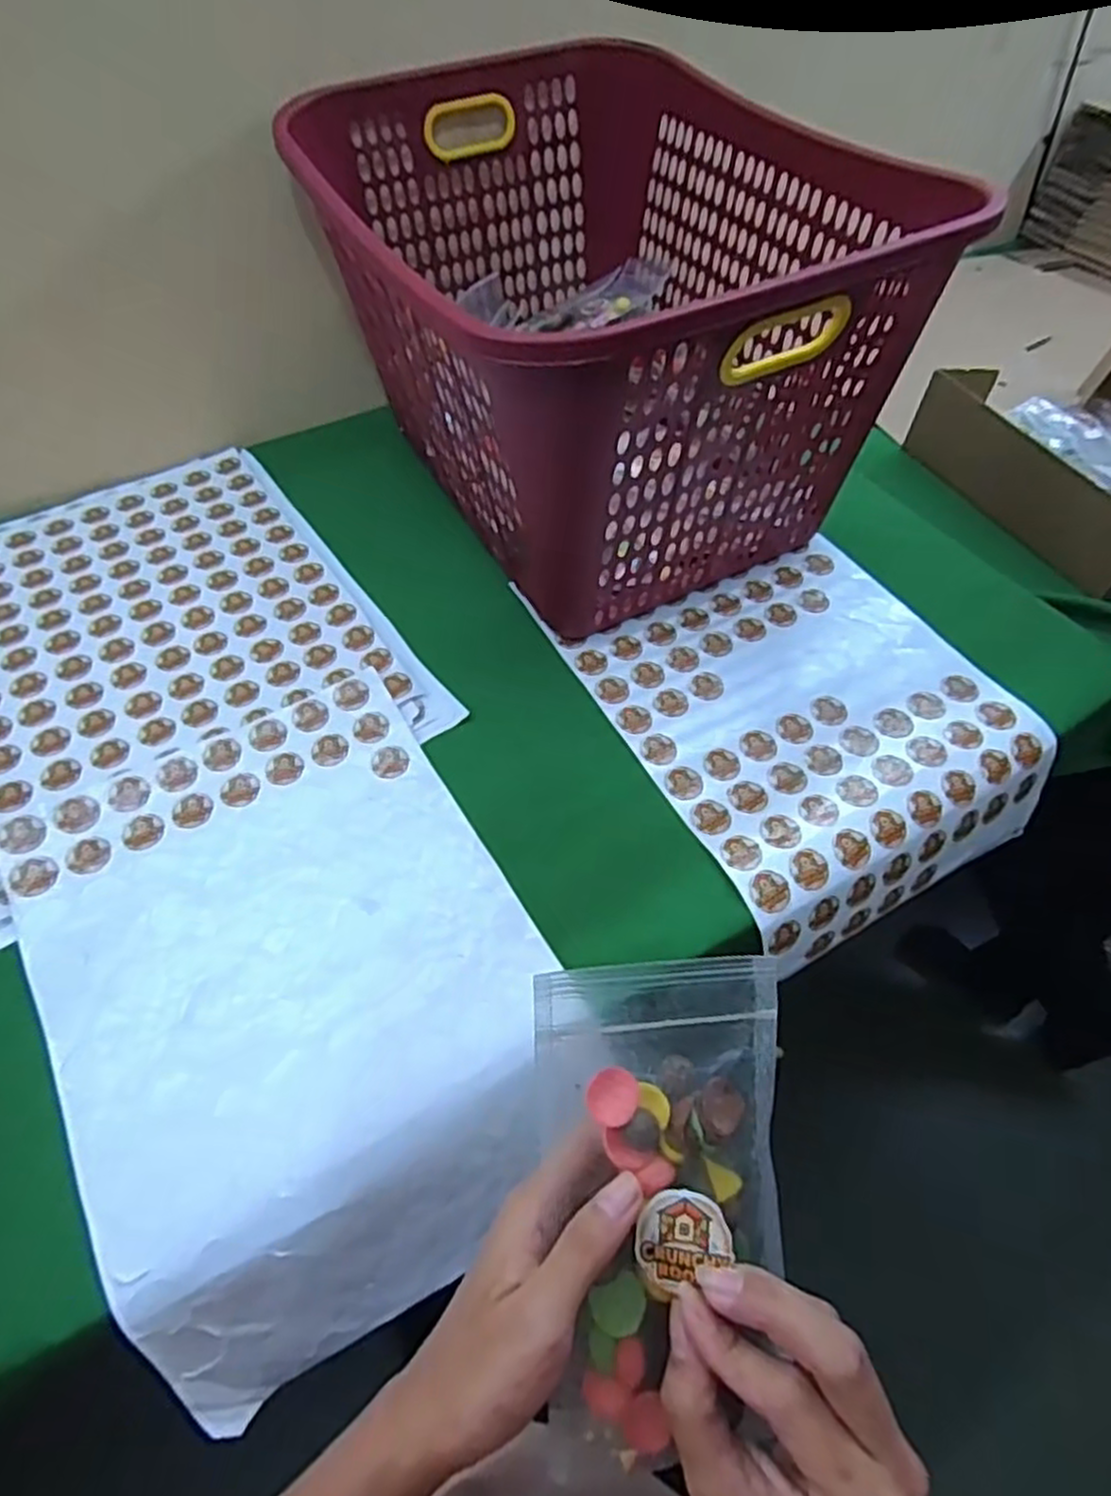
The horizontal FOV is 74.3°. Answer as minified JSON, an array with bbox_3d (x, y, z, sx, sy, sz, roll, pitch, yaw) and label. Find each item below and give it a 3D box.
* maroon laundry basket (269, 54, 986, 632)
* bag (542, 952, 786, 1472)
[{"bbox_3d":[0.040,-0.412,0.733,0.406,0.309,0.550,-24,58,-18],"label":"maroon laundry basket"},{"bbox_3d":[0.043,0.165,0.262,0.094,0.020,0.165,1,82,-14],"label":"bag"}]

